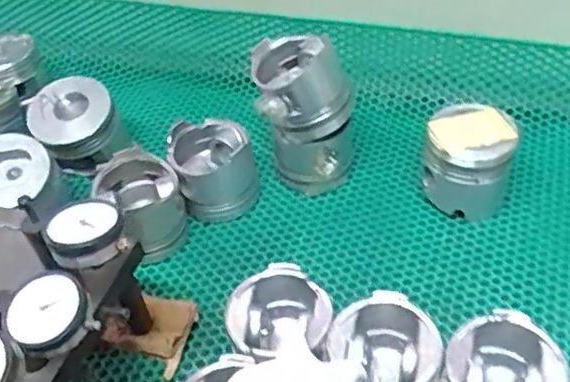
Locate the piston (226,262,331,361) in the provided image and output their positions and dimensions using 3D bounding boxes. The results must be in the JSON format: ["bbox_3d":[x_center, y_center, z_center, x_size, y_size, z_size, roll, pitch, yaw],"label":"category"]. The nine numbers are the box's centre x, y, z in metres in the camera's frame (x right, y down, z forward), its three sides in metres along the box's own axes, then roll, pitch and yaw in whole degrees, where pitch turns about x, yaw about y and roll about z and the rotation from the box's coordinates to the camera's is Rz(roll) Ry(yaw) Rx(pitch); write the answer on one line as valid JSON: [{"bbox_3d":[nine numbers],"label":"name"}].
[{"bbox_3d":[-0.003,0.127,0.605,0.092,0.069,0.093,-3,44,3],"label":"piston"}]

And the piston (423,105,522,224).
[{"bbox_3d":[0.197,-0.028,0.716,0.096,0.107,0.080,20,50,24],"label":"piston"}]

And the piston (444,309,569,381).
[{"bbox_3d":[0.178,0.162,0.542,0.088,0.084,0.085,-3,44,3],"label":"piston"}]

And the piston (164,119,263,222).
[{"bbox_3d":[-0.081,-0.019,0.758,0.095,0.085,0.107,-15,45,-8],"label":"piston"}]

